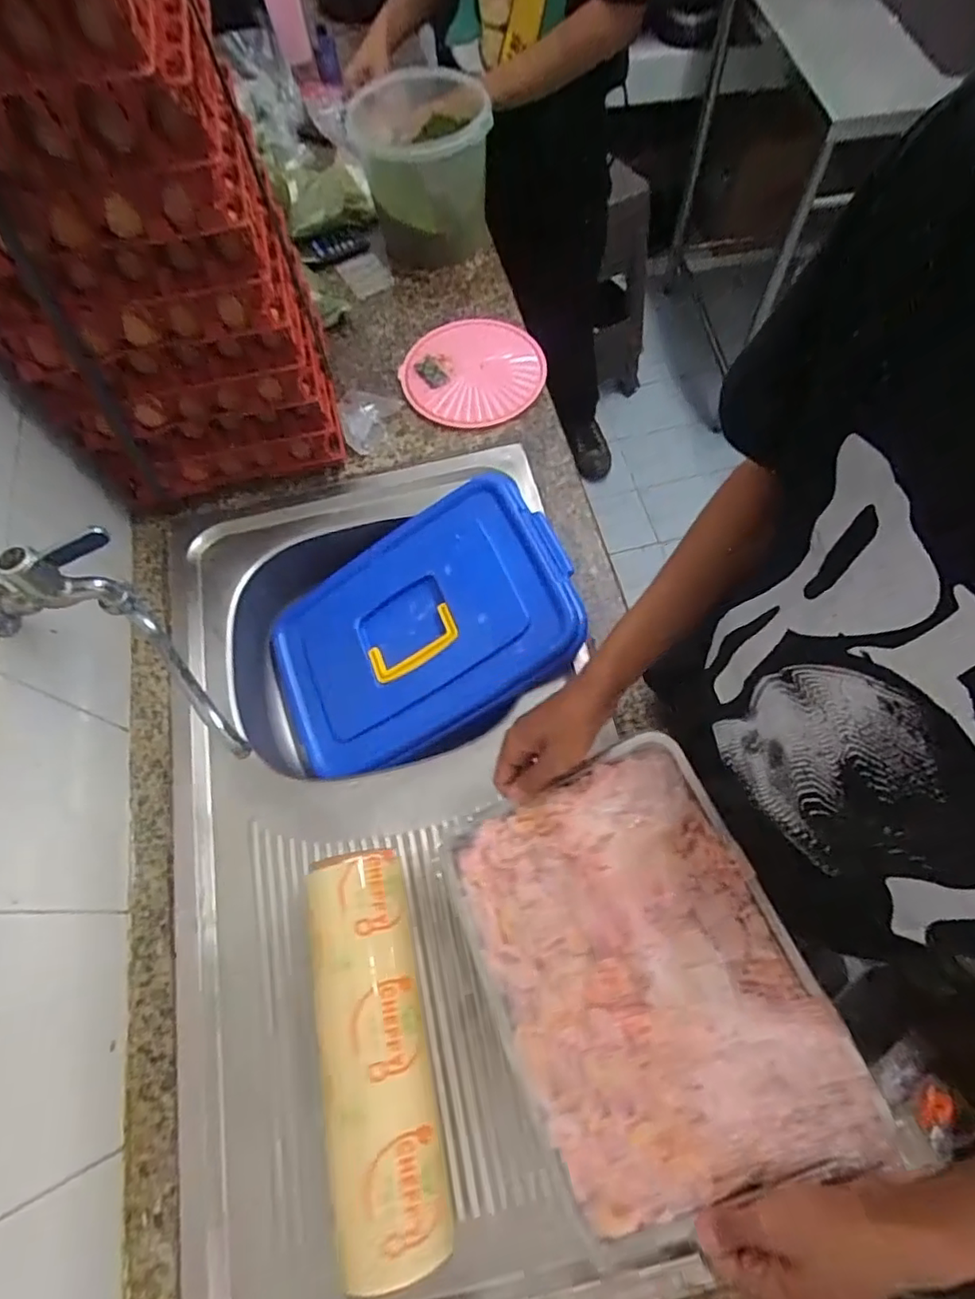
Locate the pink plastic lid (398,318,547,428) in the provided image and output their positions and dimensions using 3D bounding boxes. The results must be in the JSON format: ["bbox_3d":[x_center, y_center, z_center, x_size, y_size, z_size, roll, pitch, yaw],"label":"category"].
[{"bbox_3d":[-0.018,-0.413,0.890,0.191,0.021,0.210,0,69,0],"label":"pink plastic lid"}]

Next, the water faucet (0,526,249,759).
[{"bbox_3d":[-0.318,-0.001,0.547,0.269,0.095,0.119,40,72,-10],"label":"water faucet"}]

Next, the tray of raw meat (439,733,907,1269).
[{"bbox_3d":[0.108,0.248,0.470,0.233,0.038,0.312,-30,63,9],"label":"tray of raw meat"}]

